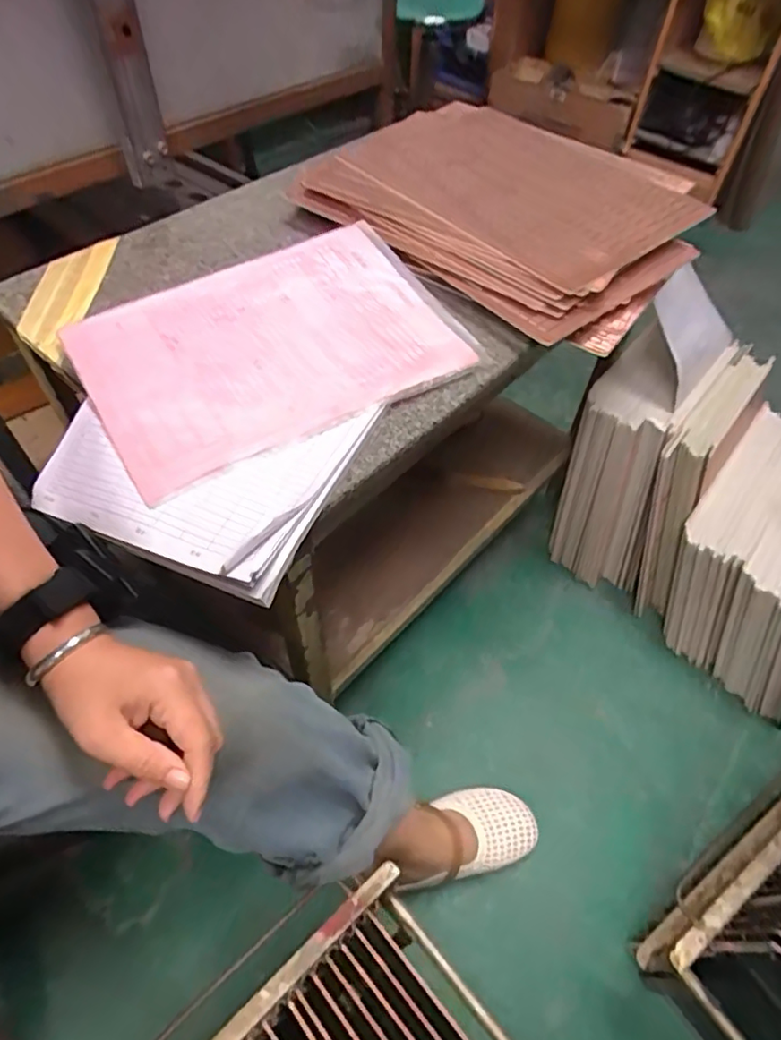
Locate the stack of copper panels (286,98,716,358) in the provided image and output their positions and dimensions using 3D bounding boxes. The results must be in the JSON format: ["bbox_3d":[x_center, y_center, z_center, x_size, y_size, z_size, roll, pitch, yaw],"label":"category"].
[{"bbox_3d":[0.118,-0.347,0.646,0.398,0.052,0.312,35,60,22],"label":"stack of copper panels"}]

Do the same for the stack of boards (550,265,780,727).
[{"bbox_3d":[0.500,-0.028,0.882,0.429,0.353,0.327,36,61,22],"label":"stack of boards"}]

